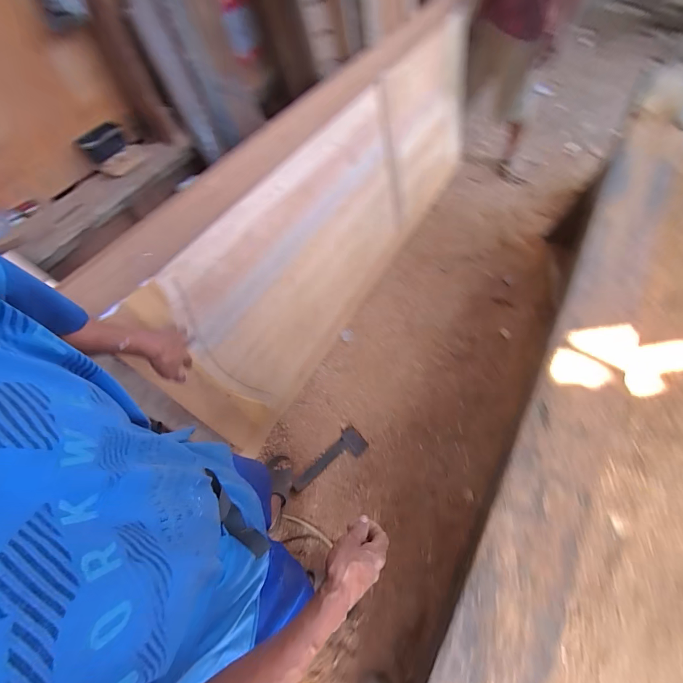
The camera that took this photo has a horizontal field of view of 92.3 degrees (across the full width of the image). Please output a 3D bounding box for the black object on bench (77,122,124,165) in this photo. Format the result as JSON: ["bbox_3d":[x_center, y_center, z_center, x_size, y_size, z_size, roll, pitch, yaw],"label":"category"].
[{"bbox_3d":[-0.762,-0.636,1.053,0.137,0.080,0.021,-40,65,-18],"label":"black object on bench"}]

